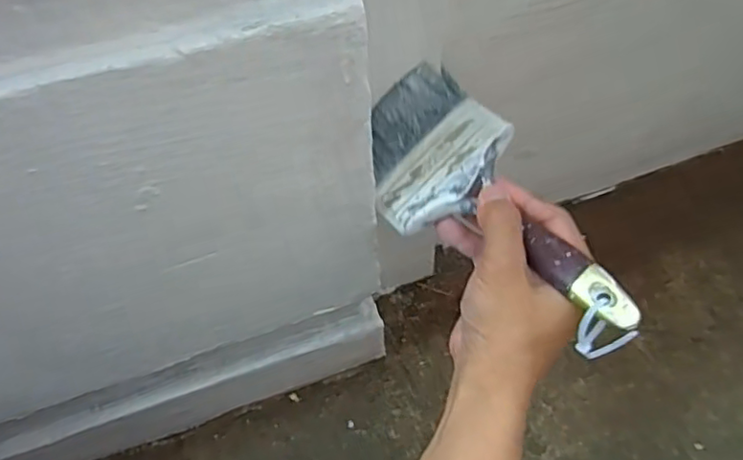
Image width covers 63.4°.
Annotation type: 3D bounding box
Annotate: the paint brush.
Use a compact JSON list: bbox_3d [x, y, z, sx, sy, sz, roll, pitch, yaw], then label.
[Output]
[{"bbox_3d":[0.071,-0.012,0.364,0.092,0.046,0.210,-40,54,-1],"label":"paint brush"}]

